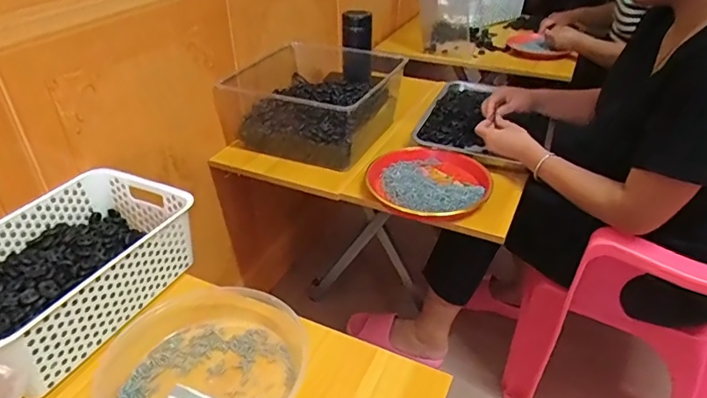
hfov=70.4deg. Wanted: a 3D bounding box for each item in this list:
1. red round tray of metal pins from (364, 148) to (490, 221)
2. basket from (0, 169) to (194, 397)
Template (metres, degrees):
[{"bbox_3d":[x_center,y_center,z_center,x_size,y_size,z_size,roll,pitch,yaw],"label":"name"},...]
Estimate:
[{"bbox_3d":[0.134,-0.030,0.902,0.213,0.030,0.193,9,36,13],"label":"red round tray of metal pins"},{"bbox_3d":[-0.376,0.090,0.654,0.206,0.096,0.305,14,37,19],"label":"basket"}]

